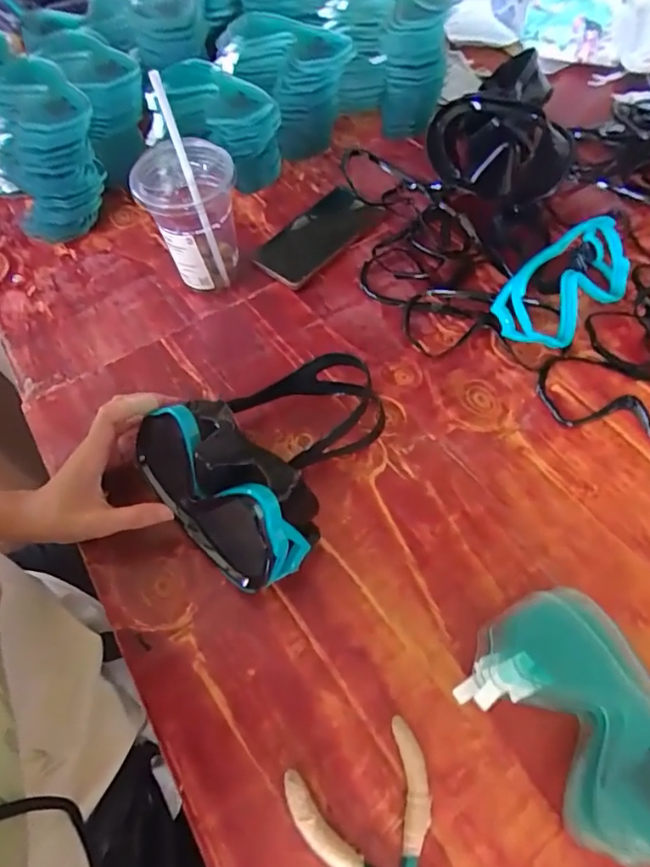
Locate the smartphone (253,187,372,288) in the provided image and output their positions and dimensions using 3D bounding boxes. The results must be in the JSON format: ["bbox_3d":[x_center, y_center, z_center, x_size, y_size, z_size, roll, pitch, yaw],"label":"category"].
[{"bbox_3d":[-0.011,-0.223,0.613,0.074,0.012,0.145,34,69,20],"label":"smartphone"}]

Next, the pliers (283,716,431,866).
[{"bbox_3d":[0.038,0.265,0.347,0.090,0.017,0.122,-23,62,-9],"label":"pliers"}]

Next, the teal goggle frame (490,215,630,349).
[{"bbox_3d":[0.238,-0.150,0.539,0.168,0.039,0.089,-40,106,-20],"label":"teal goggle frame"}]

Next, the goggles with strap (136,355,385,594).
[{"bbox_3d":[-0.030,0.014,0.443,0.203,0.093,0.153,-34,65,-14],"label":"goggles with strap"}]

